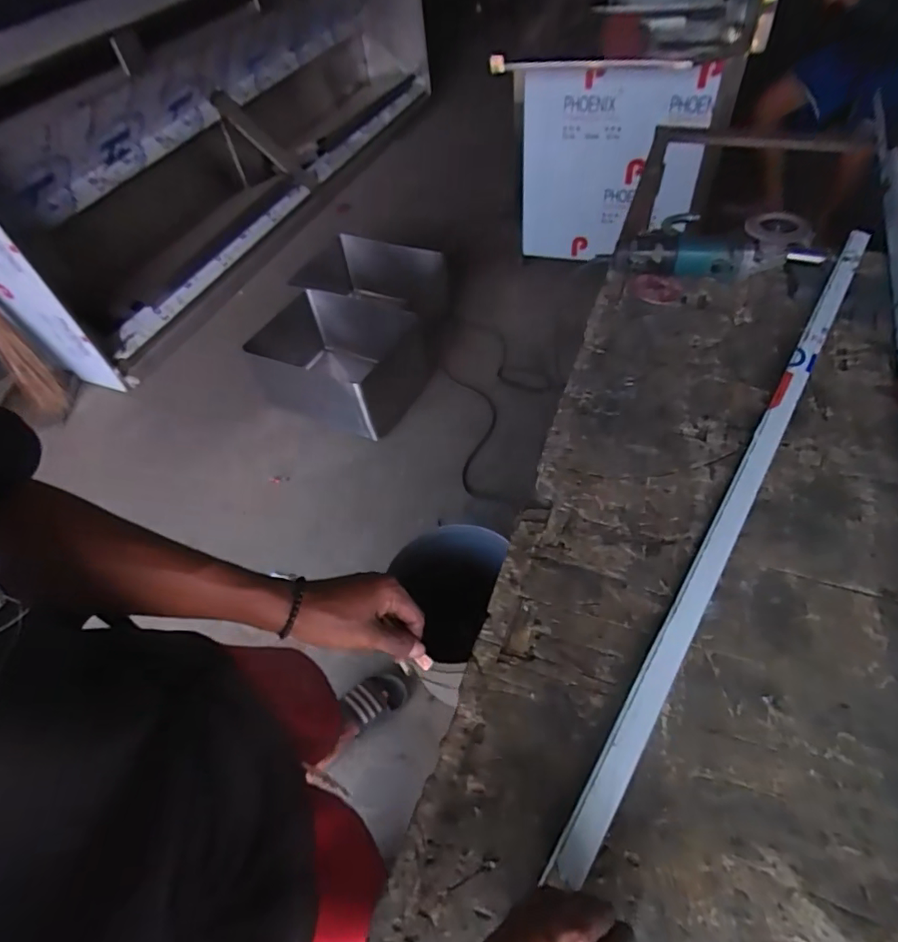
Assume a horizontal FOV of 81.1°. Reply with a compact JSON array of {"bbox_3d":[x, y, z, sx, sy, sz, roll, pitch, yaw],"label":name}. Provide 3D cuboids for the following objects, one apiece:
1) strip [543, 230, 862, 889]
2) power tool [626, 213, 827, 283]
[{"bbox_3d":[0.387,-0.021,0.659,0.031,0.018,1.024,27,61,24],"label":"strip"},{"bbox_3d":[0.464,-0.369,0.881,0.332,0.100,0.070,4,53,9],"label":"power tool"}]

